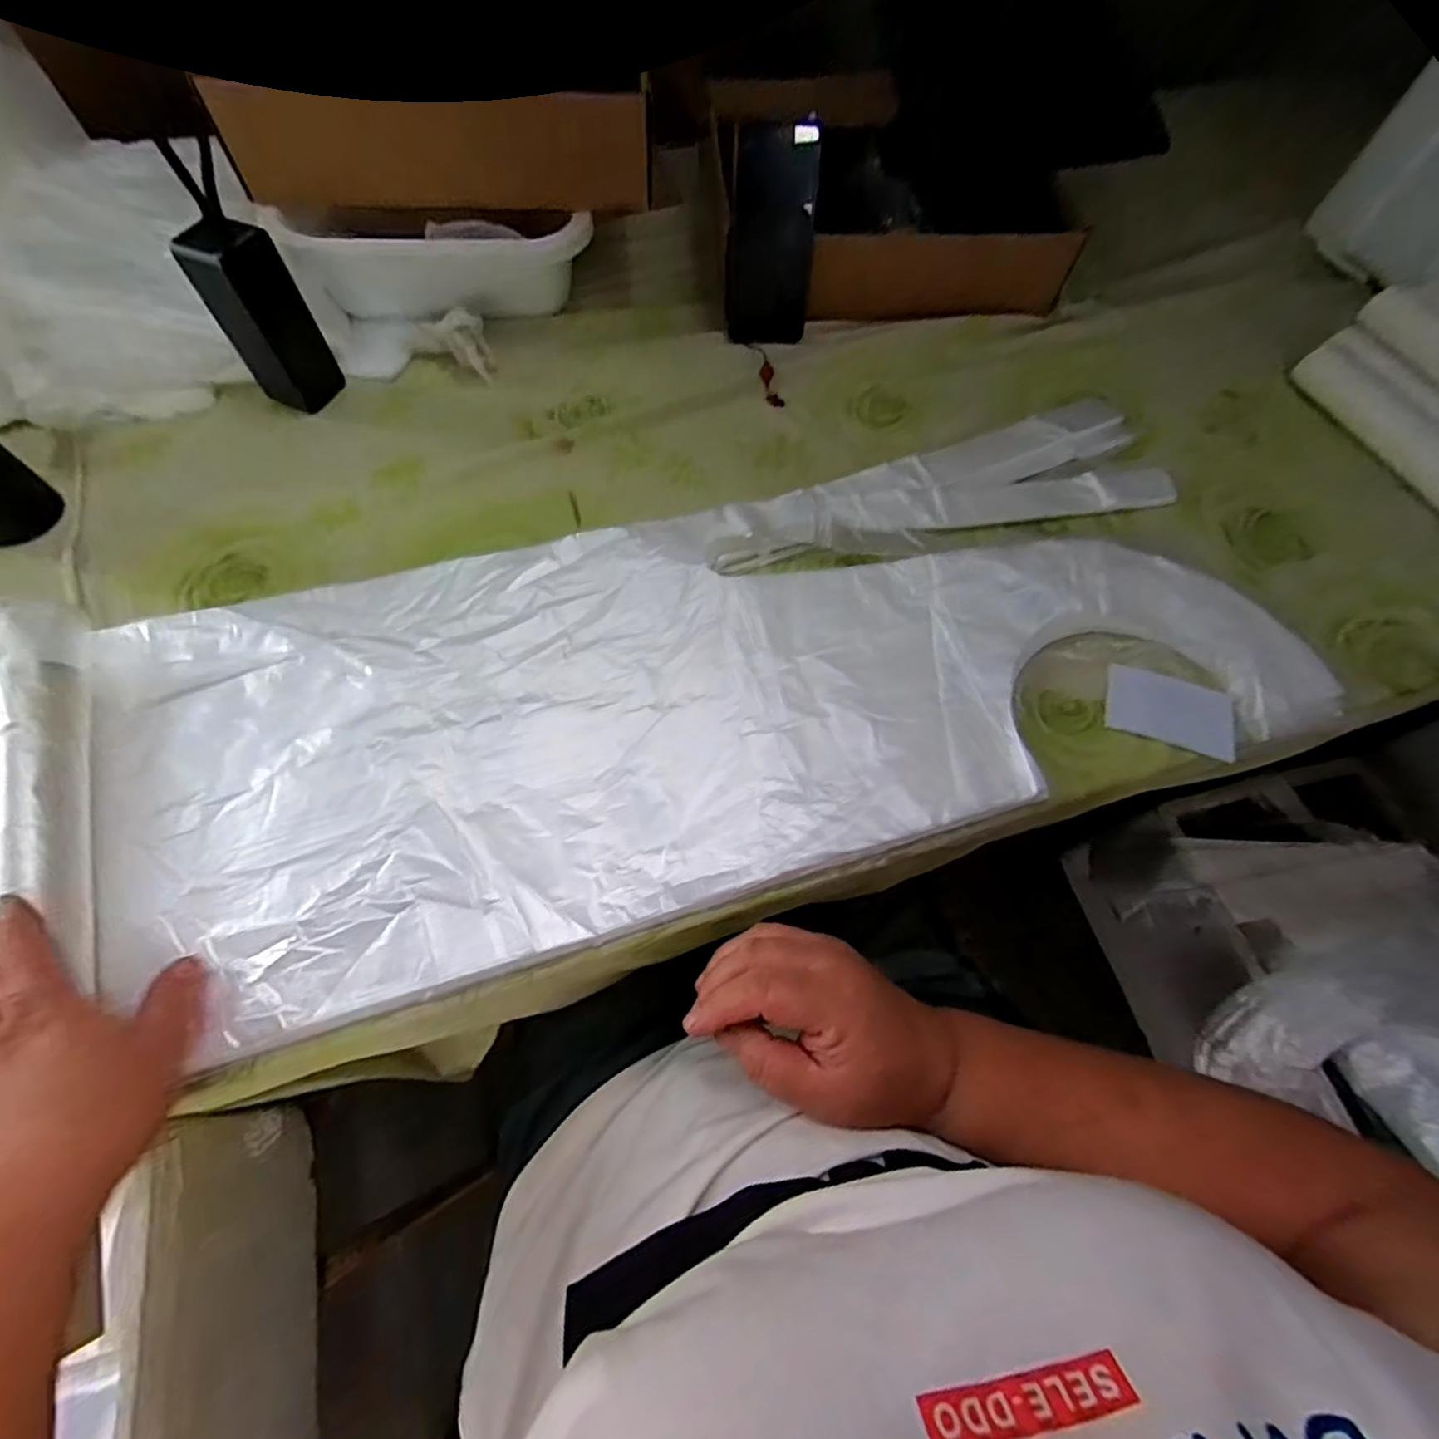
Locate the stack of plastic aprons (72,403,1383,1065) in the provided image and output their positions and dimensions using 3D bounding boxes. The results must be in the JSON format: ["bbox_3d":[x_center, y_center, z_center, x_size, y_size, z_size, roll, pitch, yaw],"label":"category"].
[{"bbox_3d":[-0.001,-0.037,0.435,0.799,0.034,0.308,-17,68,-9],"label":"stack of plastic aprons"}]

